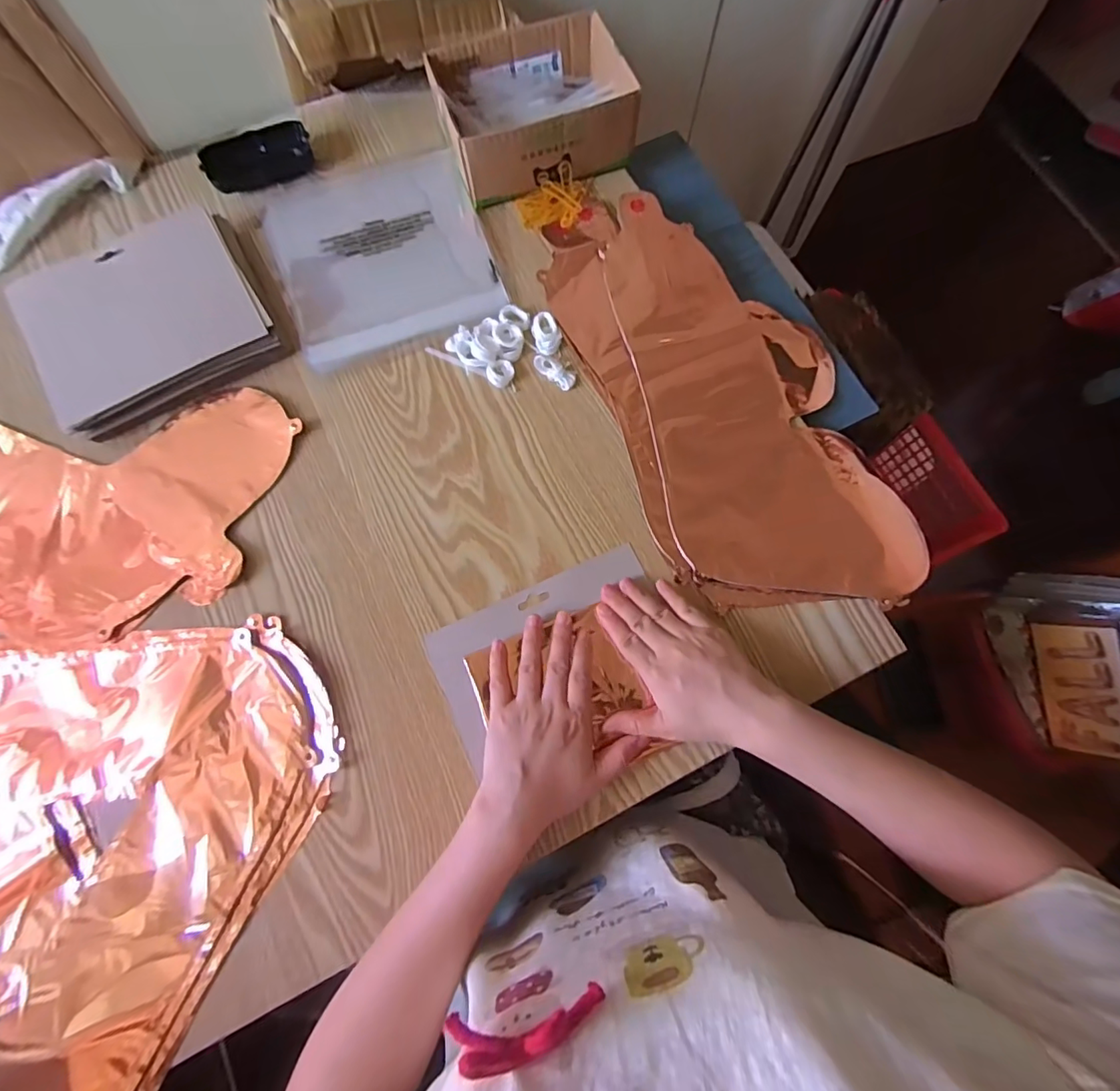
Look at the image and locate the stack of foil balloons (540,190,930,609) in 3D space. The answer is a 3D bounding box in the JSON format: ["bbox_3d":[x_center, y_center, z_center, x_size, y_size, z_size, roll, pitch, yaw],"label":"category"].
[{"bbox_3d":[0.148,-0.147,0.466,0.219,0.023,0.435,-21,75,-5],"label":"stack of foil balloons"}]

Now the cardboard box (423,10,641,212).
[{"bbox_3d":[-0.028,-0.442,0.516,0.182,0.062,0.139,-20,75,-5],"label":"cardboard box"}]

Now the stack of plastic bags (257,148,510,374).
[{"bbox_3d":[-0.185,-0.304,0.522,0.209,0.009,0.228,-19,75,-5],"label":"stack of plastic bags"}]

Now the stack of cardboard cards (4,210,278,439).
[{"bbox_3d":[-0.389,-0.214,0.478,0.206,0.035,0.182,-29,76,-7],"label":"stack of cardboard cards"}]

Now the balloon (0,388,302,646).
[{"bbox_3d":[-0.462,-0.034,0.446,0.417,0.010,0.217,1,75,1],"label":"balloon"}]

